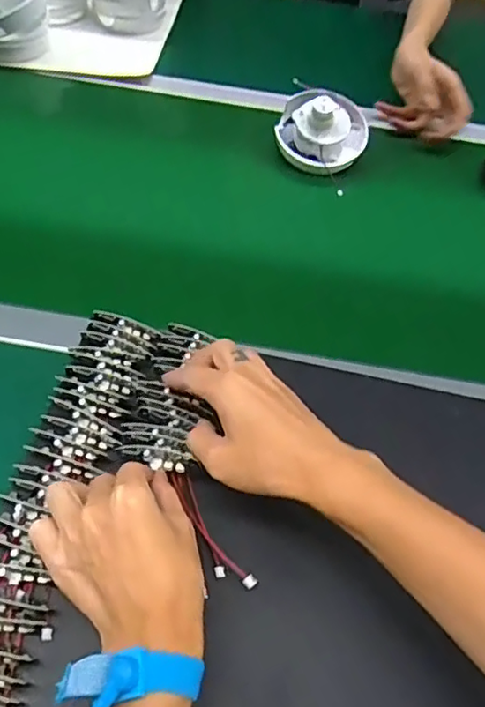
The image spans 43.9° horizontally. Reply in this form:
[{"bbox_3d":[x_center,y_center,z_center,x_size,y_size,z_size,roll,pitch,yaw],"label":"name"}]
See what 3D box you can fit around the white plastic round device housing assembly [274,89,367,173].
[{"bbox_3d":[0.092,-0.262,0.700,0.100,0.059,0.103,3,52,-4],"label":"white plastic round device housing assembly"}]

